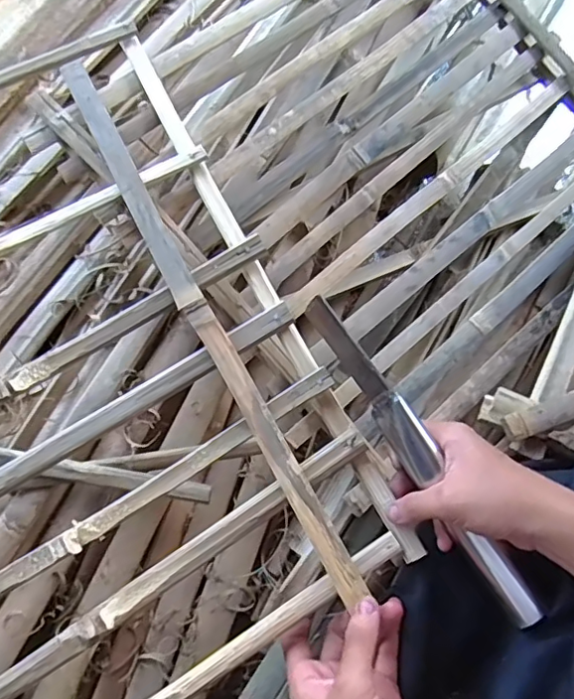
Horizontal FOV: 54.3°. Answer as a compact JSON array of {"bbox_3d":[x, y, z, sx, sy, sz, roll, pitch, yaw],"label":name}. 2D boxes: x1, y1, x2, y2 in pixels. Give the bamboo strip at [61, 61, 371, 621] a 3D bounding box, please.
[{"bbox_3d":[-0.074,-0.040,0.438,0.023,0.007,0.493,-28,76,-10],"label":"bamboo strip"}]

